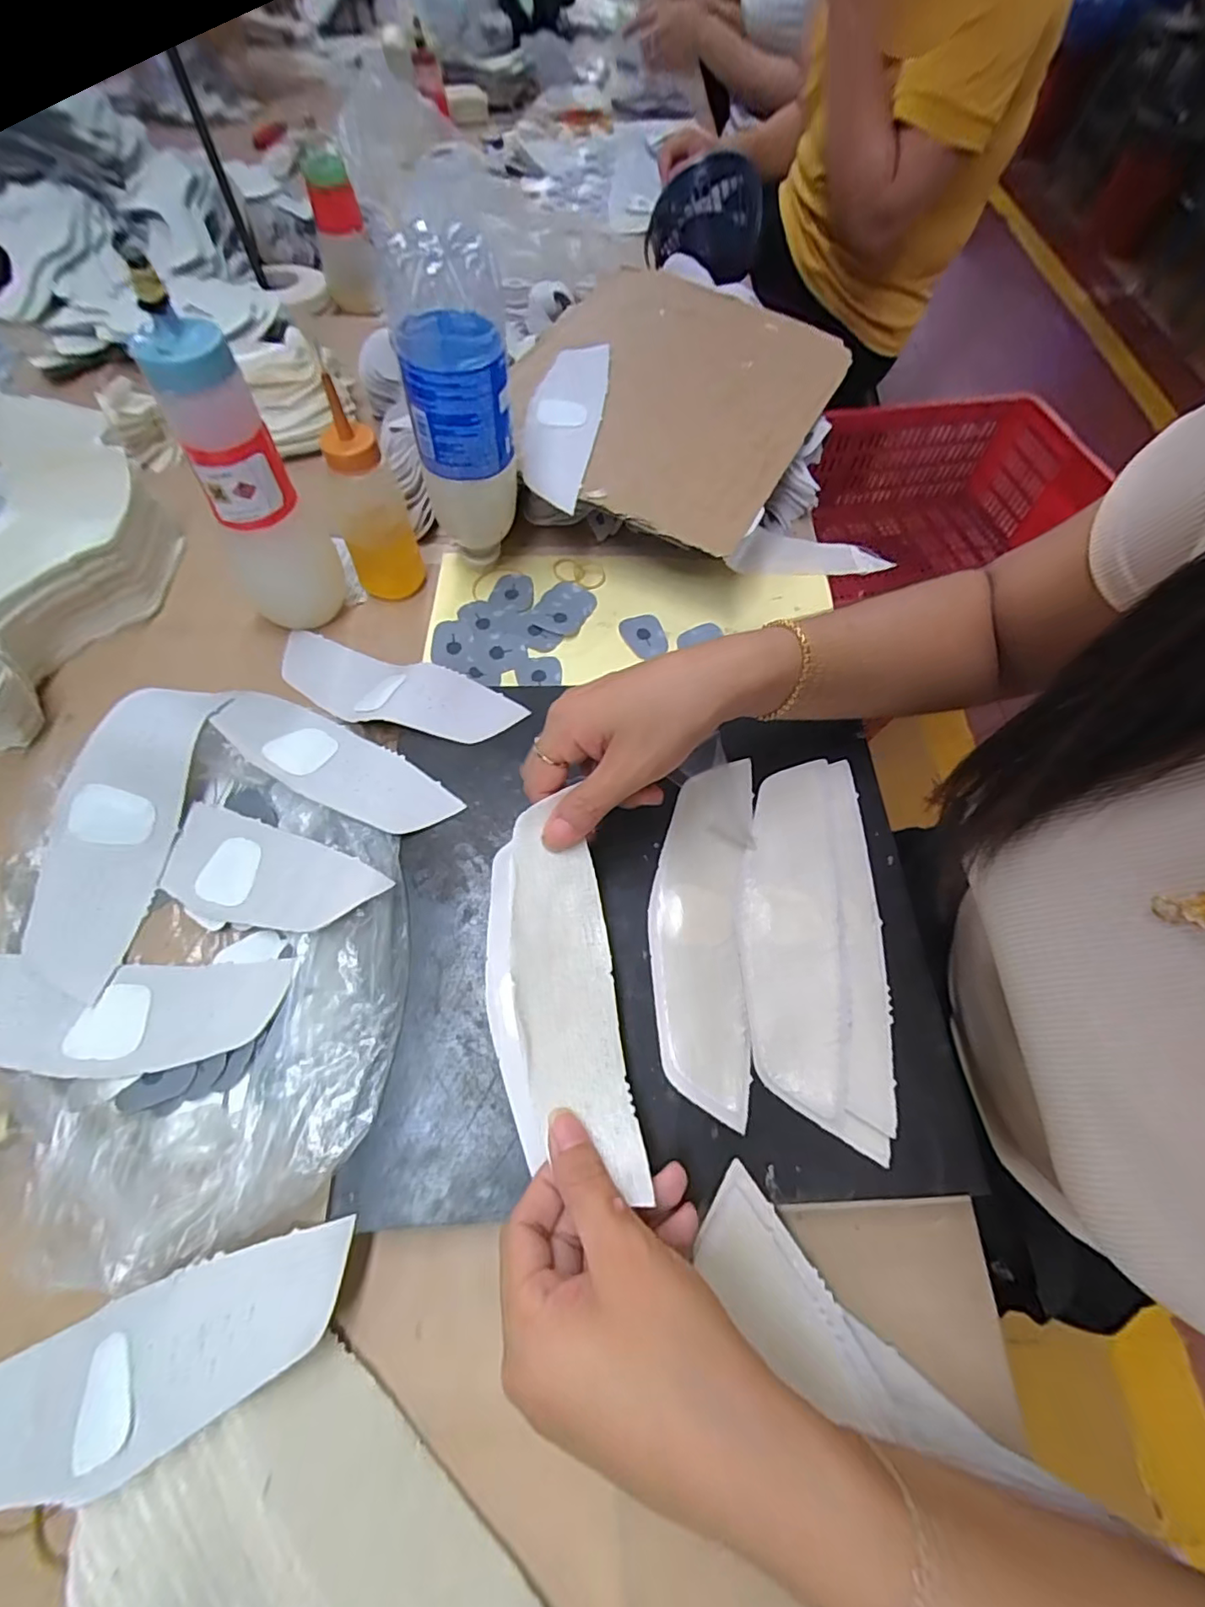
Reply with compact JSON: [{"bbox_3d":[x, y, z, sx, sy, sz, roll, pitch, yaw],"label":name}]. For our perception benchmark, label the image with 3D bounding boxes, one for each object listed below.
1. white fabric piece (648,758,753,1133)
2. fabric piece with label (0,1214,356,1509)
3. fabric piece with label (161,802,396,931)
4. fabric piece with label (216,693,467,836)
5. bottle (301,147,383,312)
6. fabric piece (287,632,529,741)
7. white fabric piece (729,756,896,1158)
[{"bbox_3d":[0.056,0.062,0.326,0.053,0.006,0.193,7,63,1],"label":"white fabric piece"},{"bbox_3d":[-0.194,0.233,0.237,0.185,0.035,0.054,-19,65,-11],"label":"fabric piece with label"},{"bbox_3d":[-0.187,0.040,0.329,0.139,0.019,0.056,9,62,19],"label":"fabric piece with label"},{"bbox_3d":[-0.166,-0.029,0.353,0.157,0.019,0.059,35,67,15],"label":"fabric piece with label"},{"bbox_3d":[-0.294,-0.648,0.659,0.060,0.109,0.057,-20,65,-12],"label":"bottle"},{"bbox_3d":[-0.146,-0.078,0.400,0.186,0.025,0.055,22,64,9],"label":"fabric piece"},{"bbox_3d":[0.115,0.066,0.321,0.078,0.011,0.203,7,63,-1],"label":"white fabric piece"}]

